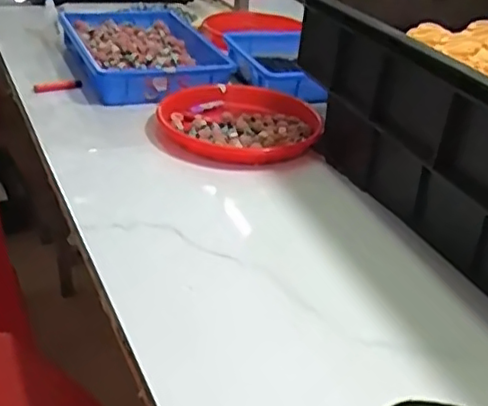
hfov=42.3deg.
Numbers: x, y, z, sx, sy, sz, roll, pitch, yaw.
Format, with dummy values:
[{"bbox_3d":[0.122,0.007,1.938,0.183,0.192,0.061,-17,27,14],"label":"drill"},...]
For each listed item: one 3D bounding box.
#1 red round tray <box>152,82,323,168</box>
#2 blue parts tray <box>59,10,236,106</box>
[{"bbox_3d":[-0.010,-0.131,1.000,0.250,0.033,0.248,4,30,-2],"label":"red round tray"},{"bbox_3d":[-0.197,-0.293,1.209,0.269,0.056,0.419,-6,31,-18],"label":"blue parts tray"}]

